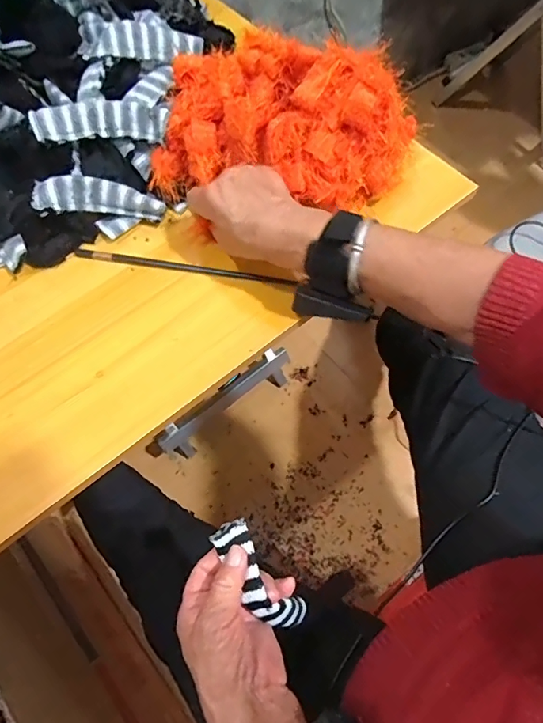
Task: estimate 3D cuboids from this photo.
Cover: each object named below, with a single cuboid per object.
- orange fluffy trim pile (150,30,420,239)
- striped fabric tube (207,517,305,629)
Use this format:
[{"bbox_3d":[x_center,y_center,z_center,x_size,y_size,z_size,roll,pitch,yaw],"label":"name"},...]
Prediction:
[{"bbox_3d":[0.011,-0.215,0.431,0.238,0.110,0.127,8,66,7],"label":"orange fluffy trim pile"},{"bbox_3d":[-0.007,0.175,0.366,0.031,0.032,0.108,-36,100,-13],"label":"striped fabric tube"}]

